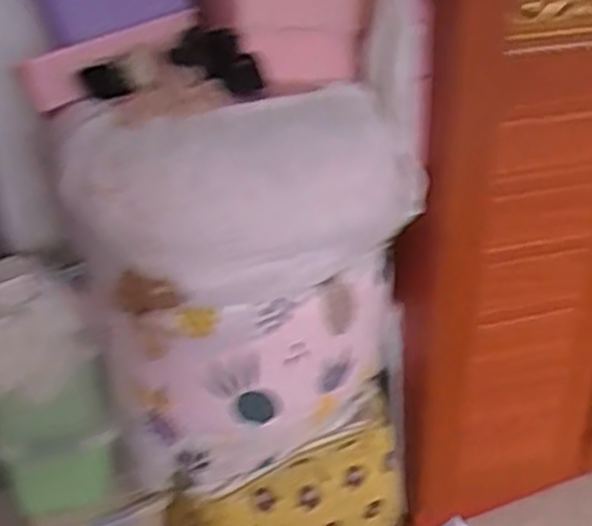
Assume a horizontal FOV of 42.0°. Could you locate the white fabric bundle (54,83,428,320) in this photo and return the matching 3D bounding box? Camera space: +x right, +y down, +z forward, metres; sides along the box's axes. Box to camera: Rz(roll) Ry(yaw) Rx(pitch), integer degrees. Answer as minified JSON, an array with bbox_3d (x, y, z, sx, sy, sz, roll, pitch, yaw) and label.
[{"bbox_3d":[-0.086,-0.125,1.191,0.493,0.260,0.294,-16,33,-21],"label":"white fabric bundle"}]

